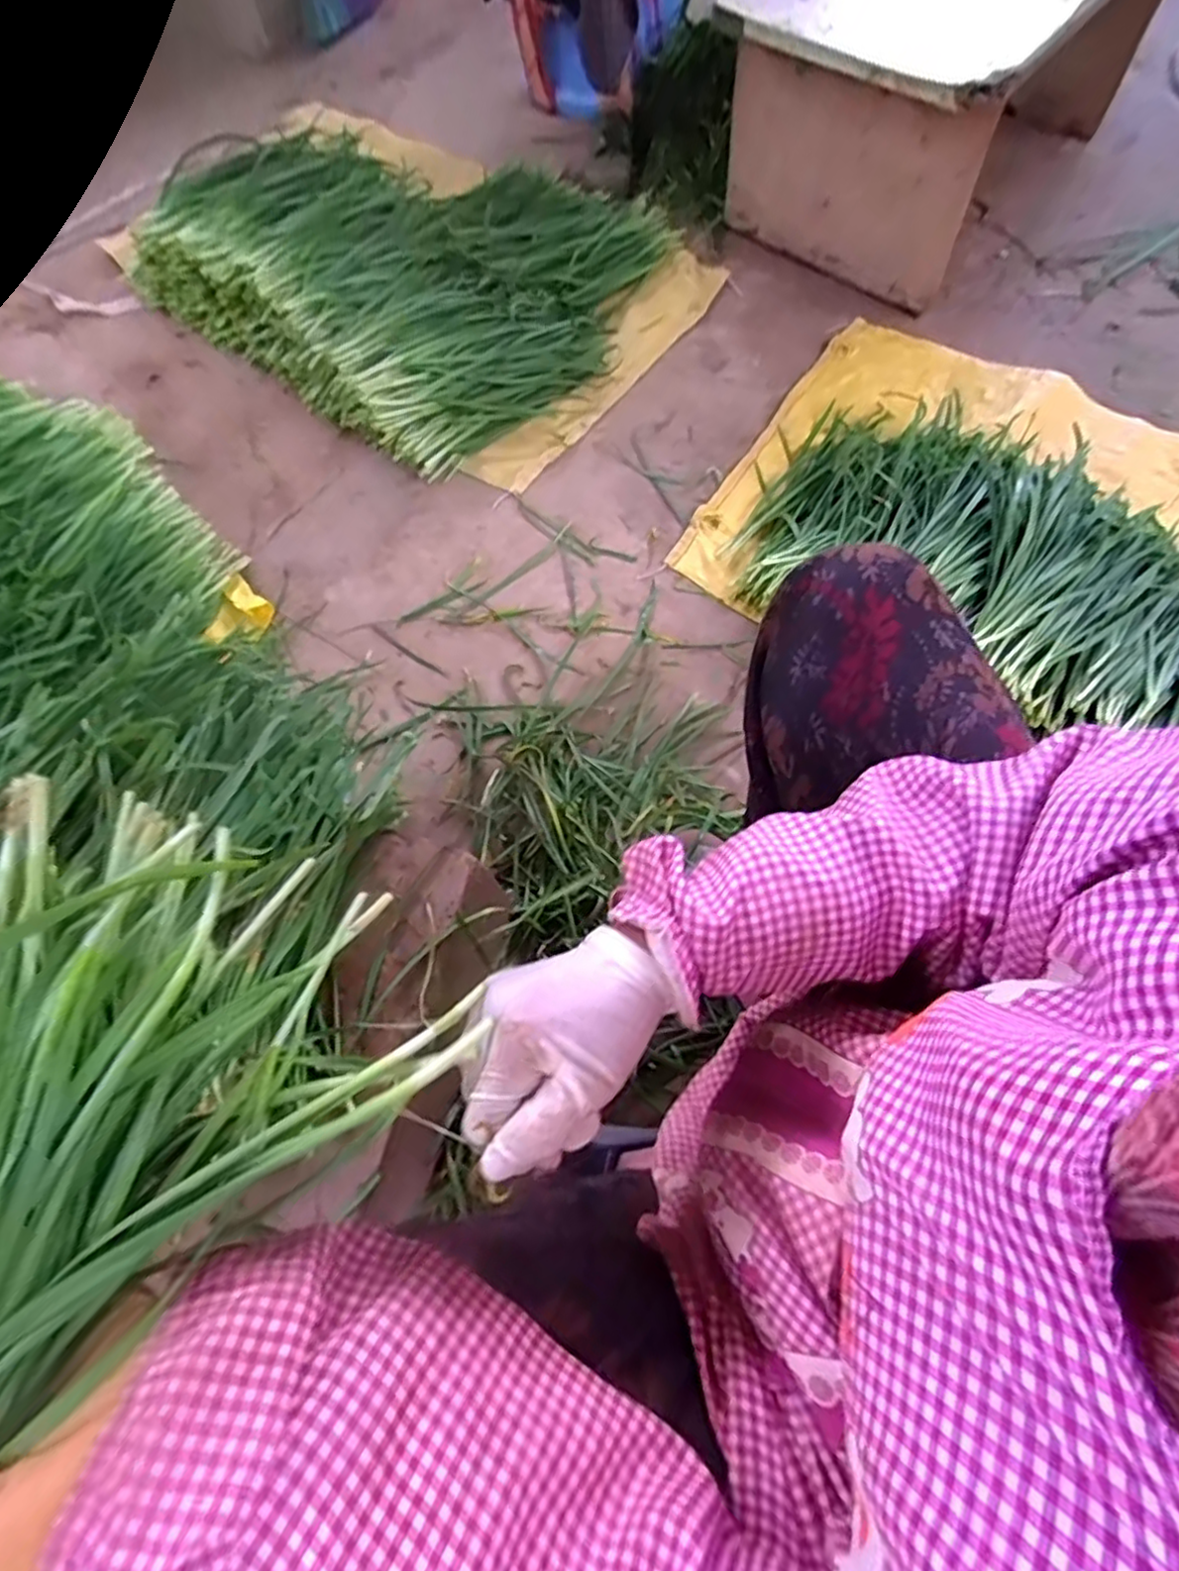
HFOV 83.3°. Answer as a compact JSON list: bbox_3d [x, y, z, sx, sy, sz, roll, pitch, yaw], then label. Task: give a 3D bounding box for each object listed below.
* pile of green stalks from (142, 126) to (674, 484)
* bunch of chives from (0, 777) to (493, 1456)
[{"bbox_3d":[-0.277,-0.852,1.042,0.712,0.122,0.620,35,75,15],"label":"pile of green stalks"},{"bbox_3d":[-0.196,0.194,0.225,0.173,0.063,0.371,17,69,7],"label":"bunch of chives"}]

